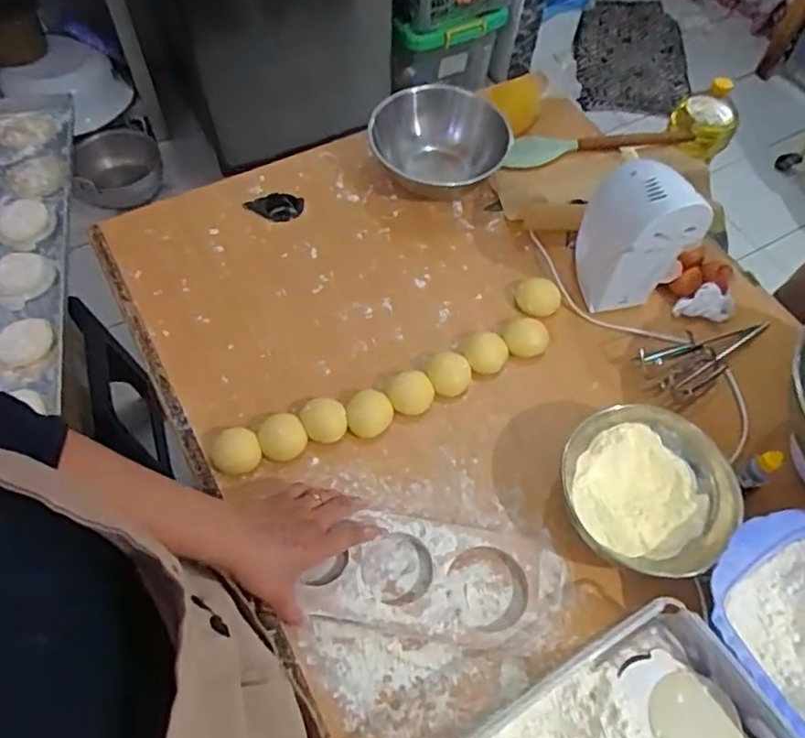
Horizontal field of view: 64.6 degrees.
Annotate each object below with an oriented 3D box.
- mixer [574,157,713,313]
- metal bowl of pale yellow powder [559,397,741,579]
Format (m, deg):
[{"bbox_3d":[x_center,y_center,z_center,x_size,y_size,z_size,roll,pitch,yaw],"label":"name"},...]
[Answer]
[{"bbox_3d":[0.267,-0.165,0.735,0.084,0.188,0.128,-2,60,-3],"label":"mixer"},{"bbox_3d":[0.244,0.126,0.642,0.152,0.068,0.171,-10,61,-8],"label":"metal bowl of pale yellow powder"}]

